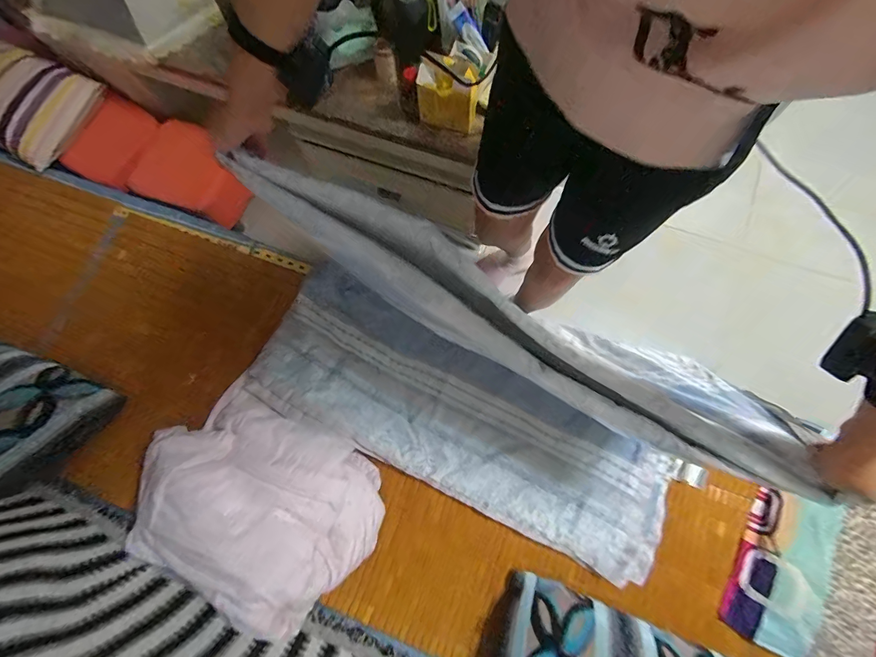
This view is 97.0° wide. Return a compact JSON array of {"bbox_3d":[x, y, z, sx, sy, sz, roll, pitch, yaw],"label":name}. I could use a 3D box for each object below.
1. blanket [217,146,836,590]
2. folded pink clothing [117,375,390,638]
[{"bbox_3d":[0.058,0.107,0.716,0.934,0.480,0.400,24,78,8],"label":"blanket"},{"bbox_3d":[-0.374,0.351,0.768,0.473,0.139,0.374,29,79,9],"label":"folded pink clothing"}]

